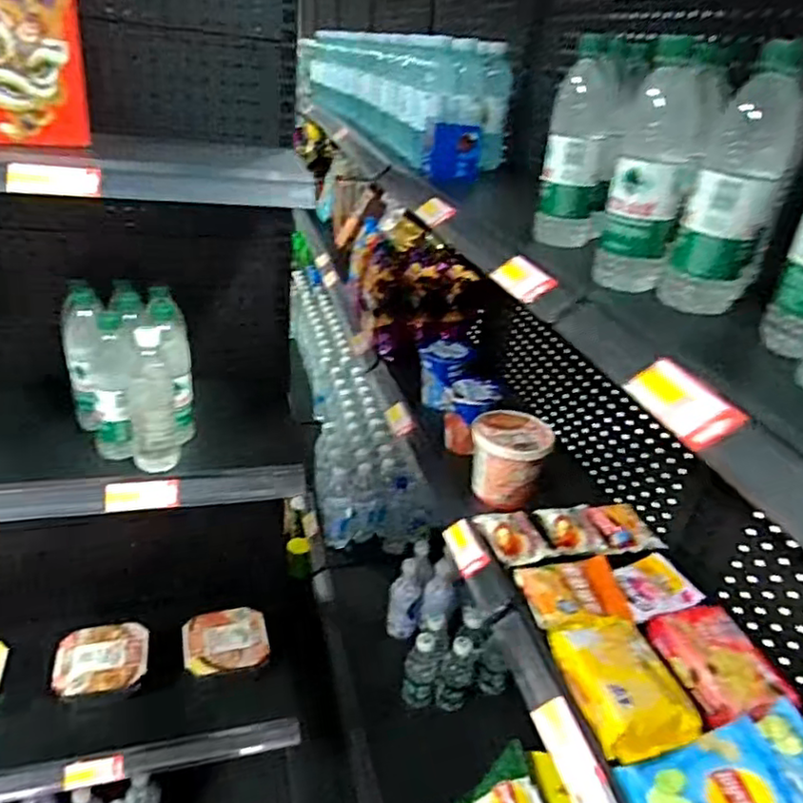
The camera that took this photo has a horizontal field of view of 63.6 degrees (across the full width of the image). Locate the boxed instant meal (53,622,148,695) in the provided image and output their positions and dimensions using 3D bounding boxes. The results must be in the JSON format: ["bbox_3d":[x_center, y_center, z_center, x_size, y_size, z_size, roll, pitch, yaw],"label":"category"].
[{"bbox_3d":[-0.578,0.495,1.255,0.164,0.059,0.153,-6,31,-22],"label":"boxed instant meal"}]

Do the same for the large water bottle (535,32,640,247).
[{"bbox_3d":[0.213,-0.298,0.765,0.082,0.214,0.078,12,29,9],"label":"large water bottle"}]

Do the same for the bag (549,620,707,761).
[{"bbox_3d":[0.231,0.293,0.691,0.103,0.038,0.165,-3,30,-17],"label":"bag"}]

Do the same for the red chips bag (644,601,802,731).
[{"bbox_3d":[0.350,0.288,0.718,0.089,0.041,0.160,-4,30,-19],"label":"red chips bag"}]

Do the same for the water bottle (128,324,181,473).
[{"bbox_3d":[-0.358,0.003,0.929,0.061,0.224,0.063,-5,30,-21],"label":"water bottle"}]

